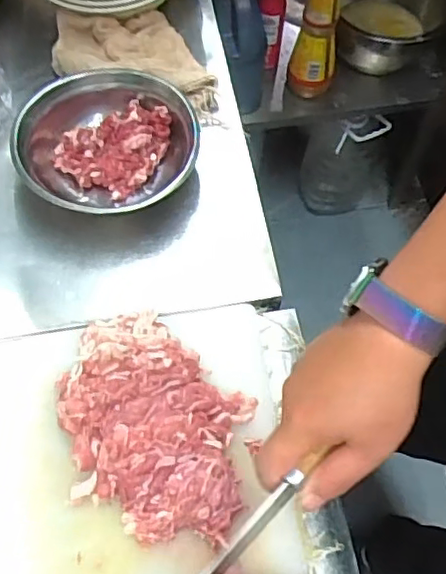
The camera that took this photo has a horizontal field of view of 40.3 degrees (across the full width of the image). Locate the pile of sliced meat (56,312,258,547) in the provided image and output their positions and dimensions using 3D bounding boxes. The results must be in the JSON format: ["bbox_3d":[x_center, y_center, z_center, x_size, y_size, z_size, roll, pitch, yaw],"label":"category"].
[{"bbox_3d":[-0.057,0.114,0.496,0.186,0.036,0.141,35,67,13],"label":"pile of sliced meat"}]

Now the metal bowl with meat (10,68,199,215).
[{"bbox_3d":[-0.115,-0.139,0.613,0.179,0.064,0.168,-24,68,-14],"label":"metal bowl with meat"}]

